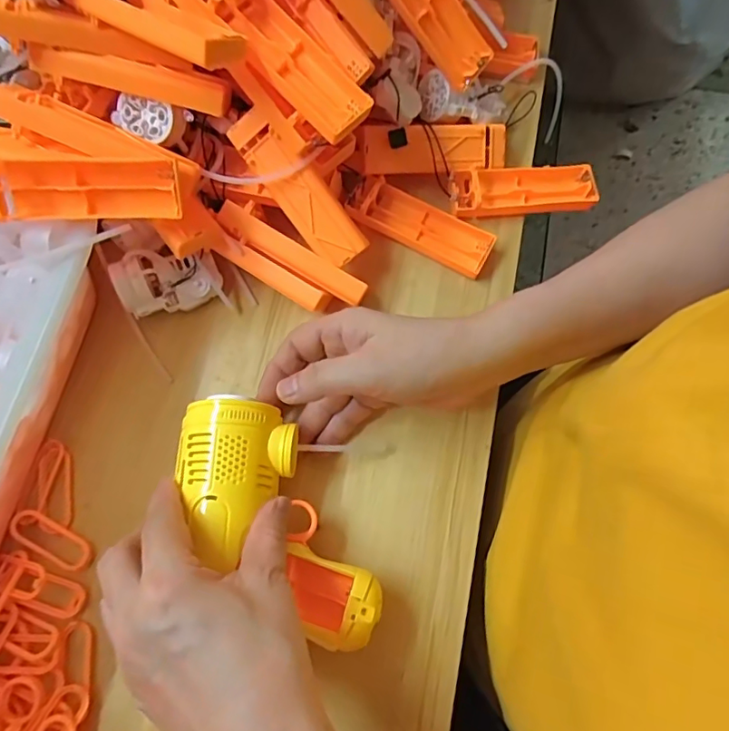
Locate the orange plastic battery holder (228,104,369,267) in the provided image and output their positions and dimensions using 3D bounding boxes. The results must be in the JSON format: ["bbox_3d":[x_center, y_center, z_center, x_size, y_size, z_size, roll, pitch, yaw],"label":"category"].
[{"bbox_3d":[-0.042,-0.111,0.334,0.033,0.011,0.107,-36,103,19],"label":"orange plastic battery holder"}]

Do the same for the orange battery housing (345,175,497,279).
[{"bbox_3d":[0.041,-0.104,0.384,0.106,0.023,0.034,26,74,9],"label":"orange battery housing"}]

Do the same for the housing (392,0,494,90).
[{"bbox_3d":[0.043,-0.232,0.336,0.110,0.024,0.031,36,71,-34],"label":"housing"}]

